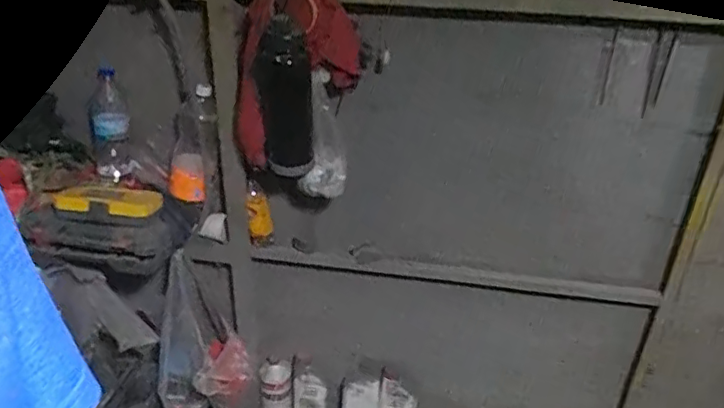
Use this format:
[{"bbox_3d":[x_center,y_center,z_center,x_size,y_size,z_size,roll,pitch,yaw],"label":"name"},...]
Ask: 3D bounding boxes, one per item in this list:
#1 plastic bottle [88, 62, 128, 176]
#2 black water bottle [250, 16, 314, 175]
[{"bbox_3d":[-0.556,-0.187,1.283,0.084,0.228,0.066,3,10,2],"label":"plastic bottle"},{"bbox_3d":[-0.149,-0.199,1.084,0.097,0.280,0.090,-5,29,-15],"label":"black water bottle"}]

